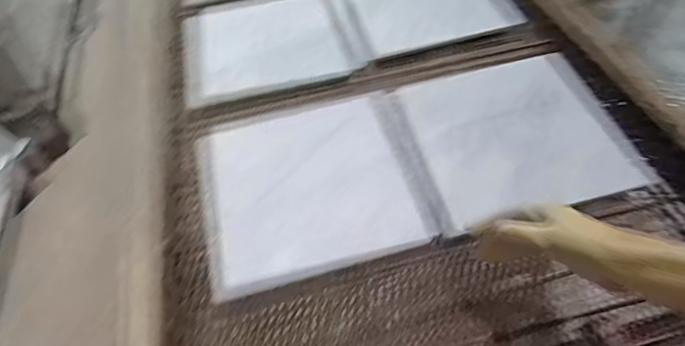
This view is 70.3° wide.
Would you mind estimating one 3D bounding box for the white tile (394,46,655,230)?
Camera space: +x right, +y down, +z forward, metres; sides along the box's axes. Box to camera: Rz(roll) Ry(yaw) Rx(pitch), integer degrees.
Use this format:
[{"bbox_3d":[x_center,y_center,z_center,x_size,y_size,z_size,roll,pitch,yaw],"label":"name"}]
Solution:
[{"bbox_3d":[0.275,-0.068,0.783,0.310,0.017,0.288,-14,57,-5],"label":"white tile"}]

